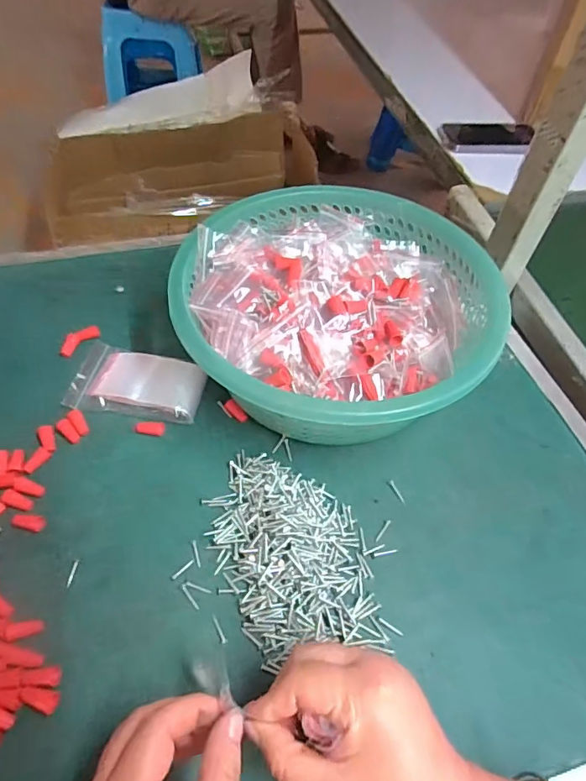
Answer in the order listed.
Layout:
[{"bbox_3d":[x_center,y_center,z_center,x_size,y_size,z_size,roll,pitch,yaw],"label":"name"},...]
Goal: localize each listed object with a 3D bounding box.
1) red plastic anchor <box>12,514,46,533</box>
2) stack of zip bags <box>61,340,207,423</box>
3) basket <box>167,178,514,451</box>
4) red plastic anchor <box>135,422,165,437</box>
[{"bbox_3d":[-0.200,0.099,0.371,0.023,0.007,0.012,12,55,5],"label":"red plastic anchor"},{"bbox_3d":[-0.141,-0.010,0.451,0.116,0.014,0.075,7,54,2],"label":"stack of zip bags"},{"bbox_3d":[0.037,-0.069,0.447,0.266,0.099,0.266,5,54,0],"label":"basket"},{"bbox_3d":[-0.124,0.033,0.427,0.025,0.004,0.012,7,53,-15],"label":"red plastic anchor"}]

